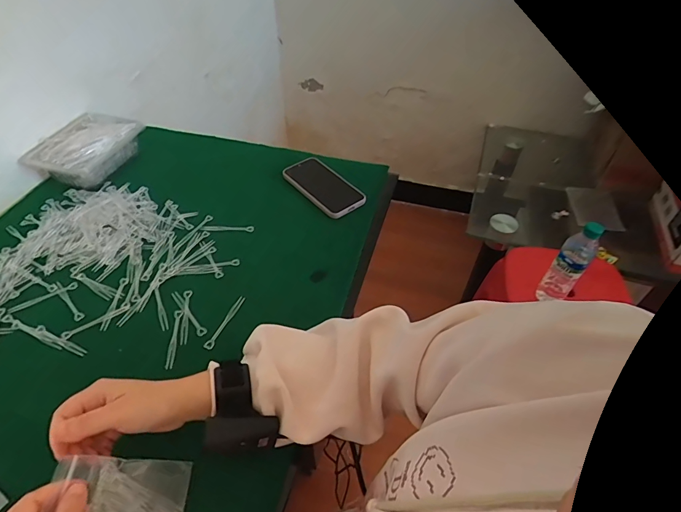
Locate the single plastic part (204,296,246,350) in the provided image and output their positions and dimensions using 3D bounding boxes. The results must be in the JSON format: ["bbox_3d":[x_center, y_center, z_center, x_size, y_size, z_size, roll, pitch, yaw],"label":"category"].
[{"bbox_3d":[-0.154,0.087,0.546,0.011,0.006,0.085,18,50,15],"label":"single plastic part"}]

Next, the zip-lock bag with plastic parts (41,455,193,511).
[{"bbox_3d":[-0.195,0.223,0.359,0.114,0.013,0.080,25,55,-35],"label":"zip-lock bag with plastic parts"}]

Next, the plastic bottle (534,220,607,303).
[{"bbox_3d":[0.486,0.017,0.862,0.060,0.225,0.055,34,55,26],"label":"plastic bottle"}]

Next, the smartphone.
[{"bbox_3d":[-0.030,-0.129,0.733,0.081,0.012,0.162,-32,56,-26],"label":"smartphone"}]

